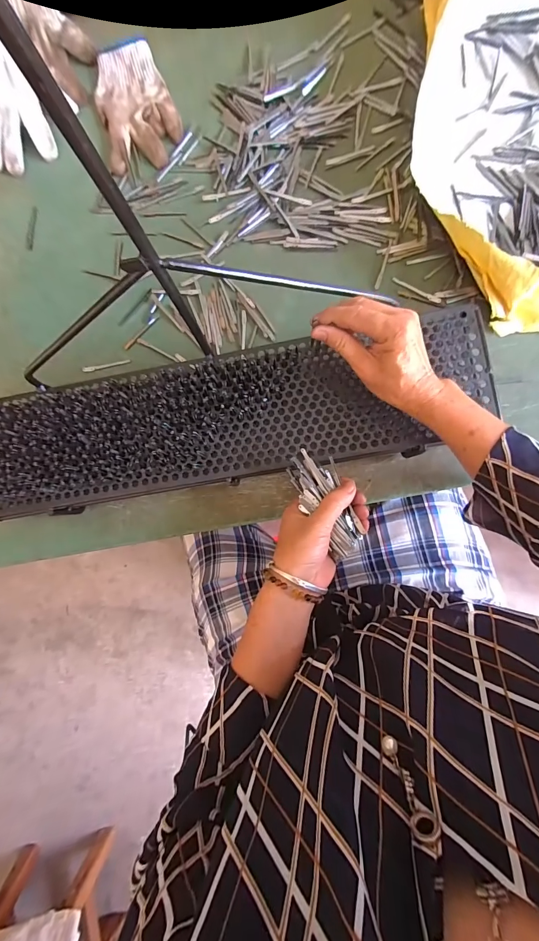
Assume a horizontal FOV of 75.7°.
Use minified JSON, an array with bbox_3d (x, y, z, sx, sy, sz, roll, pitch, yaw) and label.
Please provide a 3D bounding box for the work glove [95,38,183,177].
[{"bbox_3d":[-0.189,-0.514,0.491,0.106,0.020,0.177,-15,85,4],"label":"work glove"}]

